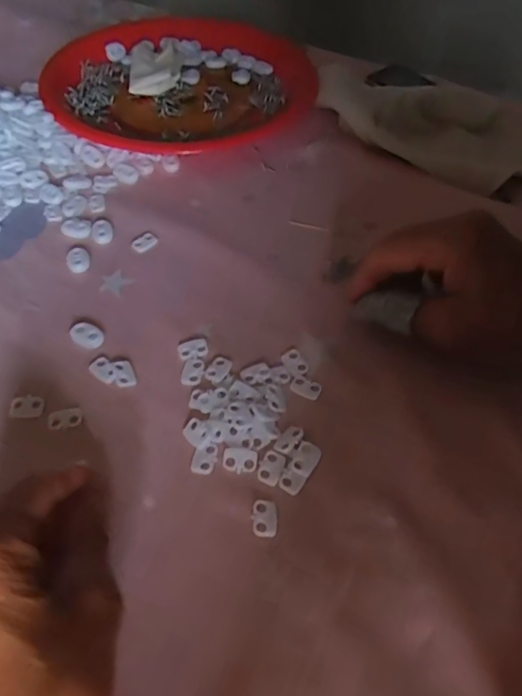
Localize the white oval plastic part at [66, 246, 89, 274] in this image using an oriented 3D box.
[{"bbox_3d":[-0.131,-0.063,0.372,0.015,0.006,0.023,-22,57,-18],"label":"white oval plastic part"}]

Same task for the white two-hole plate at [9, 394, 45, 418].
[{"bbox_3d":[-0.135,0.033,0.300,0.019,0.004,0.014,-1,53,-3],"label":"white two-hole plate"}]

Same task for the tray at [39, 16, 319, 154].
[{"bbox_3d":[-0.080,-0.278,0.529,0.266,0.026,0.235,-18,56,-15],"label":"tray"}]

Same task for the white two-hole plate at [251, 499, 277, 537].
[{"bbox_3d":[0.002,0.086,0.265,0.012,0.004,0.019,0,53,-2],"label":"white two-hole plate"}]

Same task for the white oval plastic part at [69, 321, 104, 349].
[{"bbox_3d":[-0.111,-0.008,0.332,0.023,0.006,0.014,27,57,17],"label":"white oval plastic part"}]

